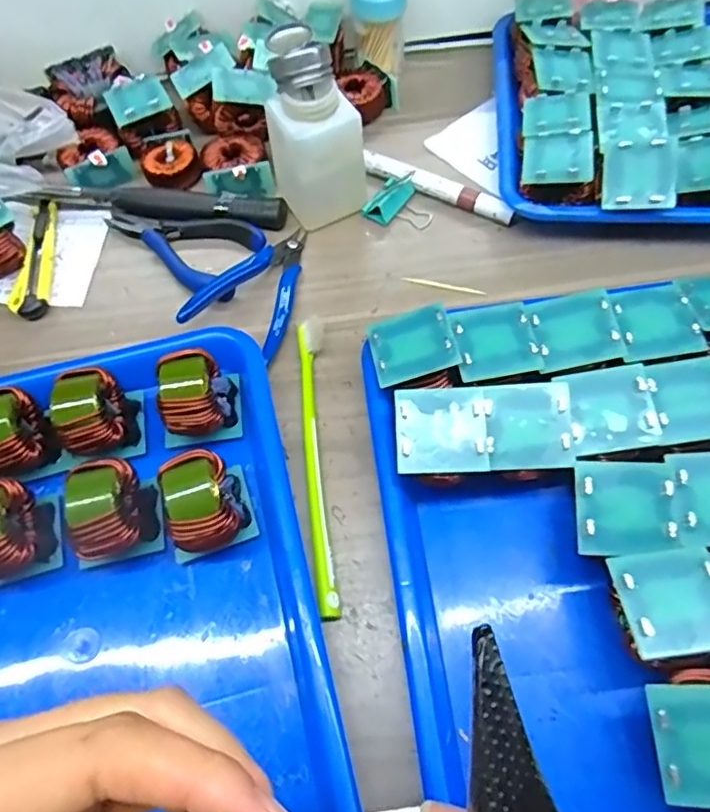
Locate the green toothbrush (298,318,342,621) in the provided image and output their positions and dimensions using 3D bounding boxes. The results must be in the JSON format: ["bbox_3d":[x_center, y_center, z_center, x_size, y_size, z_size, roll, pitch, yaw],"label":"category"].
[{"bbox_3d":[-0.023,0.028,0.352,0.015,0.015,0.189,-6,62,1],"label":"green toothbrush"}]

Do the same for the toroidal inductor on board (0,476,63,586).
[{"bbox_3d":[-0.189,0.068,0.314,0.044,0.042,0.049,-10,61,-3],"label":"toroidal inductor on board"}]

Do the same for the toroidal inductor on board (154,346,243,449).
[{"bbox_3d":[-0.094,-0.005,0.346,0.045,0.044,0.046,-7,60,-2],"label":"toroidal inductor on board"}]

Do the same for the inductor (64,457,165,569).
[{"bbox_3d":[-0.132,0.058,0.318,0.044,0.046,0.046,-9,60,-3],"label":"inductor"}]

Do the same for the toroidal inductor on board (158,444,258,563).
[{"bbox_3d":[-0.082,0.055,0.317,0.046,0.048,0.047,-18,61,-8],"label":"toroidal inductor on board"}]

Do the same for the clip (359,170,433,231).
[{"bbox_3d":[0.035,-0.155,0.438,0.049,0.023,0.041,28,67,17],"label":"clip"}]

